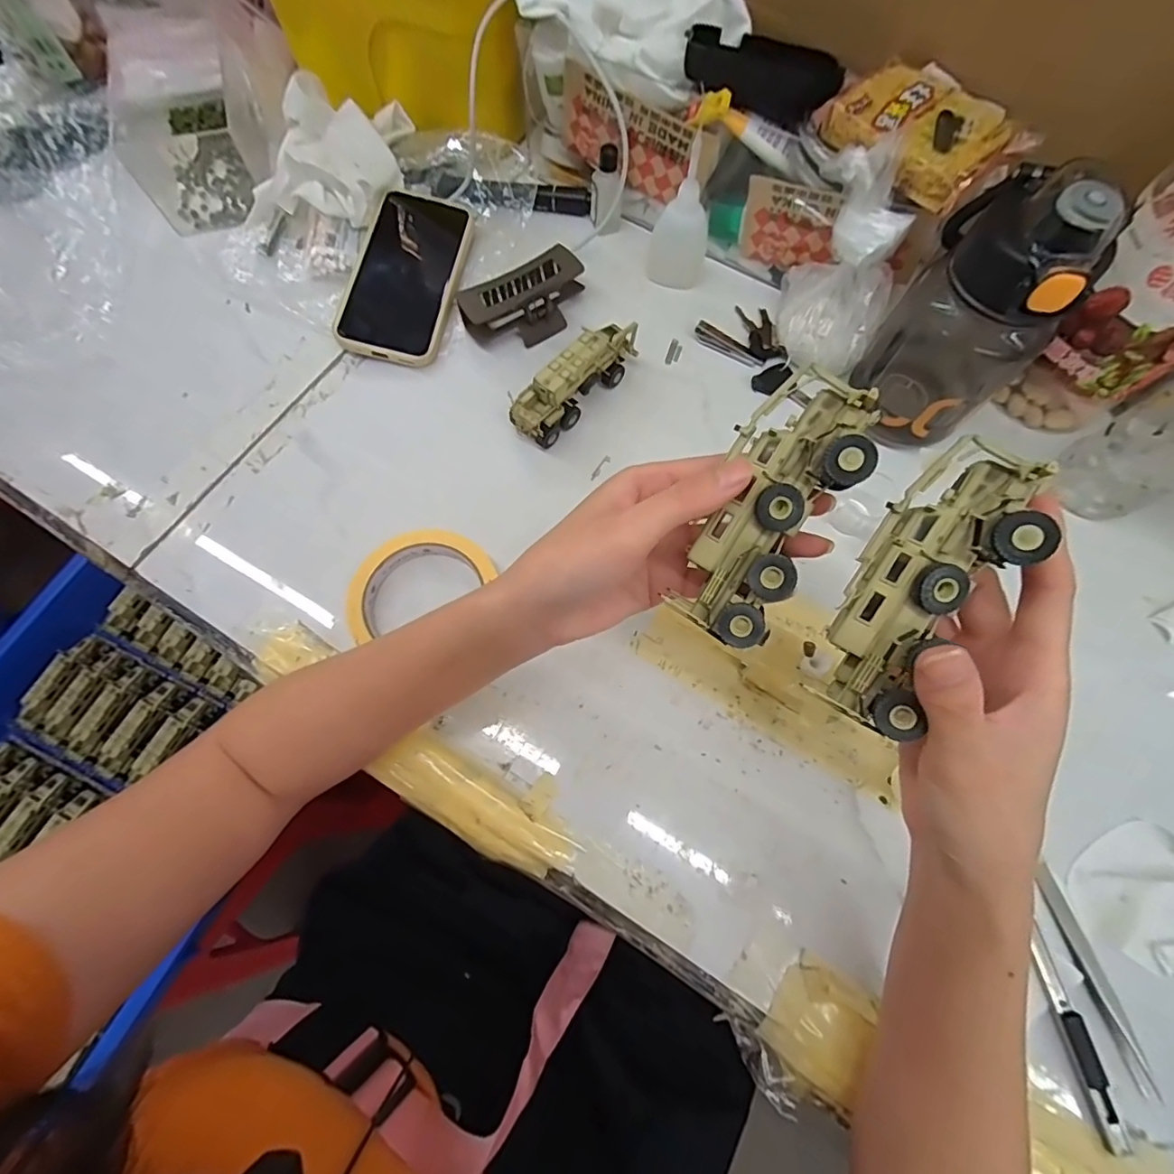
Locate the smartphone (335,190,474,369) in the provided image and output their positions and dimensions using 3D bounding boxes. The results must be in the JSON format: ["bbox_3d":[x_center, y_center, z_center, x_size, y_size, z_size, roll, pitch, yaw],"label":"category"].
[{"bbox_3d":[-0.148,-0.262,0.441,0.080,0.013,0.166,12,72,-5],"label":"smartphone"}]

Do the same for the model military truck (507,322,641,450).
[{"bbox_3d":[-0.010,-0.154,0.401,0.031,0.046,0.110,41,76,12],"label":"model military truck"}]

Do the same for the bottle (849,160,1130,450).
[{"bbox_3d":[0.240,-0.167,0.339,0.090,0.161,0.077,41,76,12],"label":"bottle"}]

